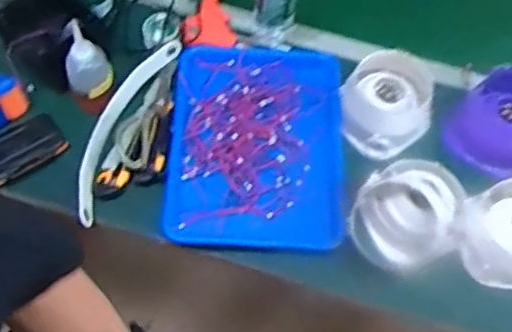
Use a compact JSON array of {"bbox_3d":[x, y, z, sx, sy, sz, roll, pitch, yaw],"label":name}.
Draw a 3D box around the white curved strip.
[{"bbox_3d":[-0.201,-0.069,0.917,0.057,0.024,0.325,20,62,7],"label":"white curved strip"}]

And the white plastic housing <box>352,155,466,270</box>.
[{"bbox_3d":[0.219,0.067,0.879,0.141,0.071,0.154,28,63,11],"label":"white plastic housing"}]

